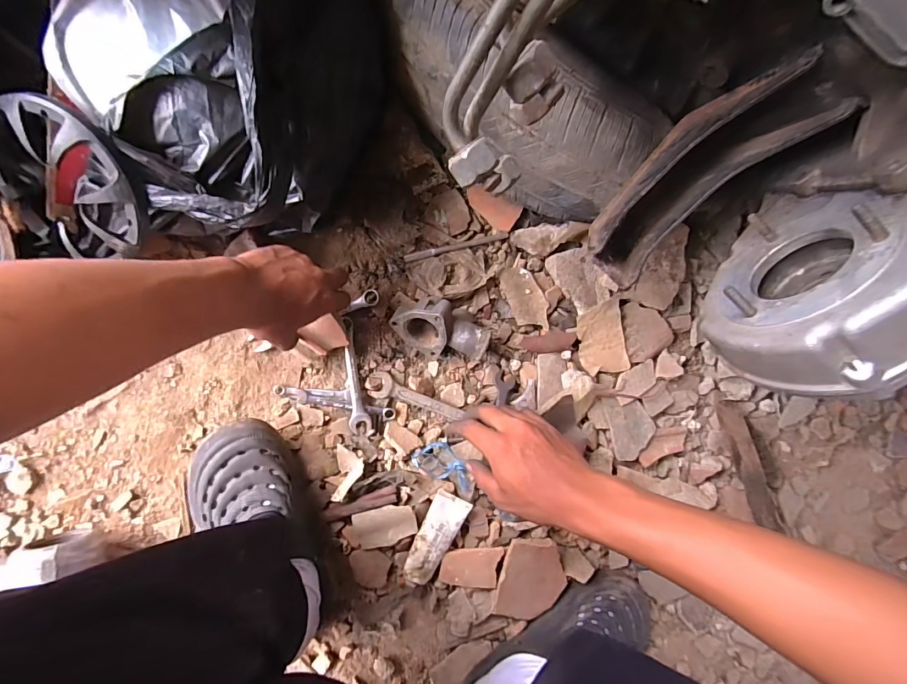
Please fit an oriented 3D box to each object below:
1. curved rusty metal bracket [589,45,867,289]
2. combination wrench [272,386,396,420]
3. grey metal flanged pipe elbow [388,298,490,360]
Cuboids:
[{"bbox_3d":[0.221,-0.156,0.395,0.071,0.106,0.203,45,124,-4],"label":"curved rusty metal bracket"},{"bbox_3d":[-0.146,0.072,0.528,0.148,0.011,0.024,13,84,-5],"label":"combination wrench"},{"bbox_3d":[-0.015,-0.015,0.518,0.118,0.052,0.067,30,84,-5],"label":"grey metal flanged pipe elbow"}]

